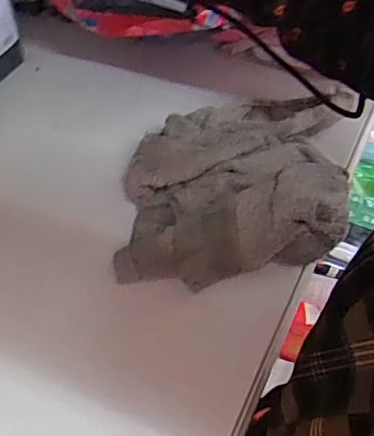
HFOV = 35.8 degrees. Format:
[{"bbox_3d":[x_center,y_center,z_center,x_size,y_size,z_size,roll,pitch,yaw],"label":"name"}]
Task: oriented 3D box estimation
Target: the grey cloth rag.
[{"bbox_3d":[0.041,-0.044,0.471,0.170,0.059,0.208,4,51,9],"label":"grey cloth rag"}]

